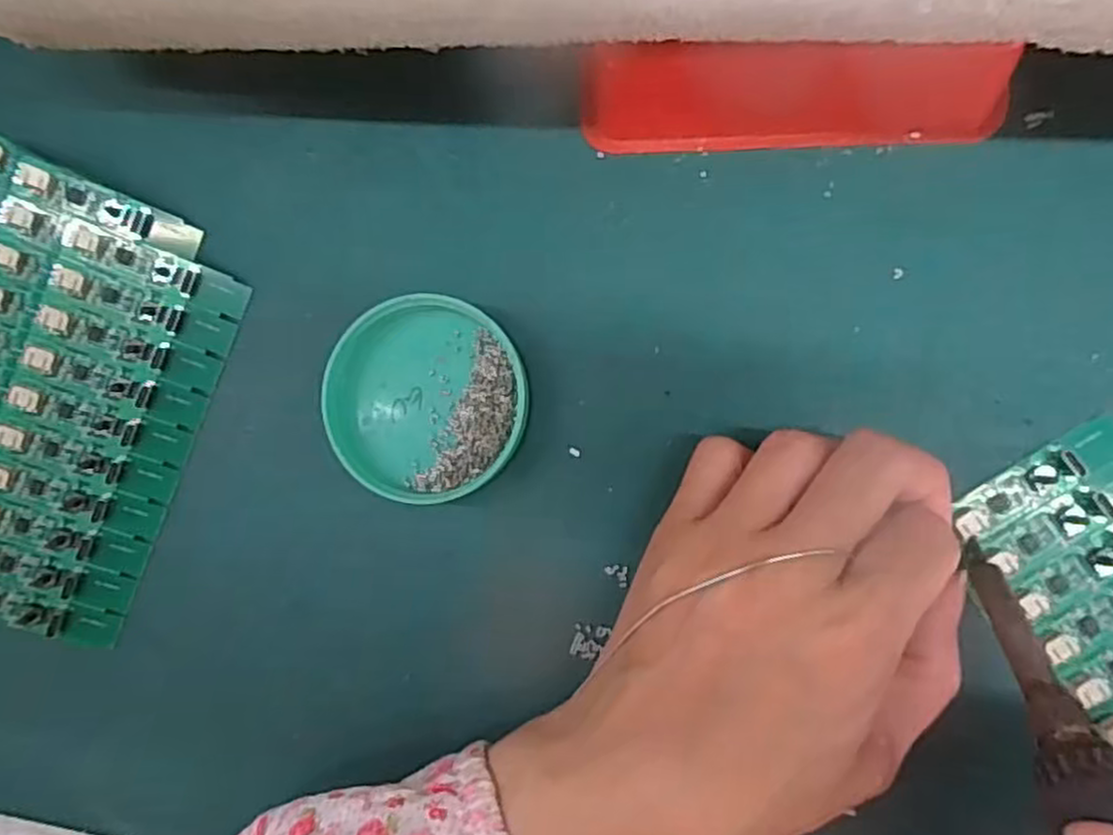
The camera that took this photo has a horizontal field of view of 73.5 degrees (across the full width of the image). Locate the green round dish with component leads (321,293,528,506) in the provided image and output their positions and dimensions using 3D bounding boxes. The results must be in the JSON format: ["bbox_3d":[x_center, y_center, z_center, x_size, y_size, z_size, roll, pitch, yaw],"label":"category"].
[{"bbox_3d":[-0.042,-0.006,0.243,0.063,0.013,0.063,0,87,9],"label":"green round dish with component leads"}]

